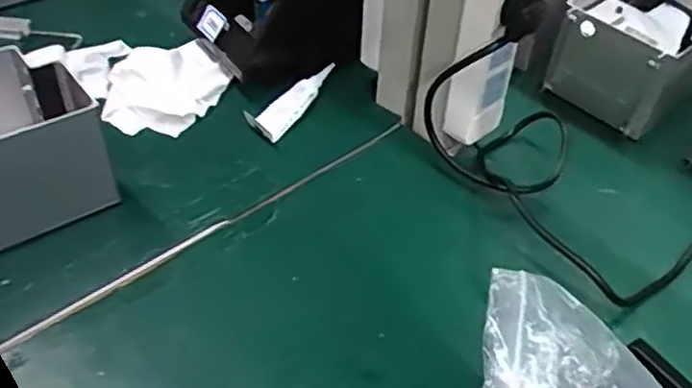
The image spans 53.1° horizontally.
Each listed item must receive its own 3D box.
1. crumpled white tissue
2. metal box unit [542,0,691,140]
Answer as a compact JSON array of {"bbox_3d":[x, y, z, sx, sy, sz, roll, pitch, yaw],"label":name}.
[{"bbox_3d":[-0.221,-0.136,0.755,0.202,0.035,0.161,32,49,26],"label":"crumpled white tissue"},{"bbox_3d":[0.318,-0.161,0.757,0.134,0.096,0.169,34,51,28],"label":"metal box unit"}]

